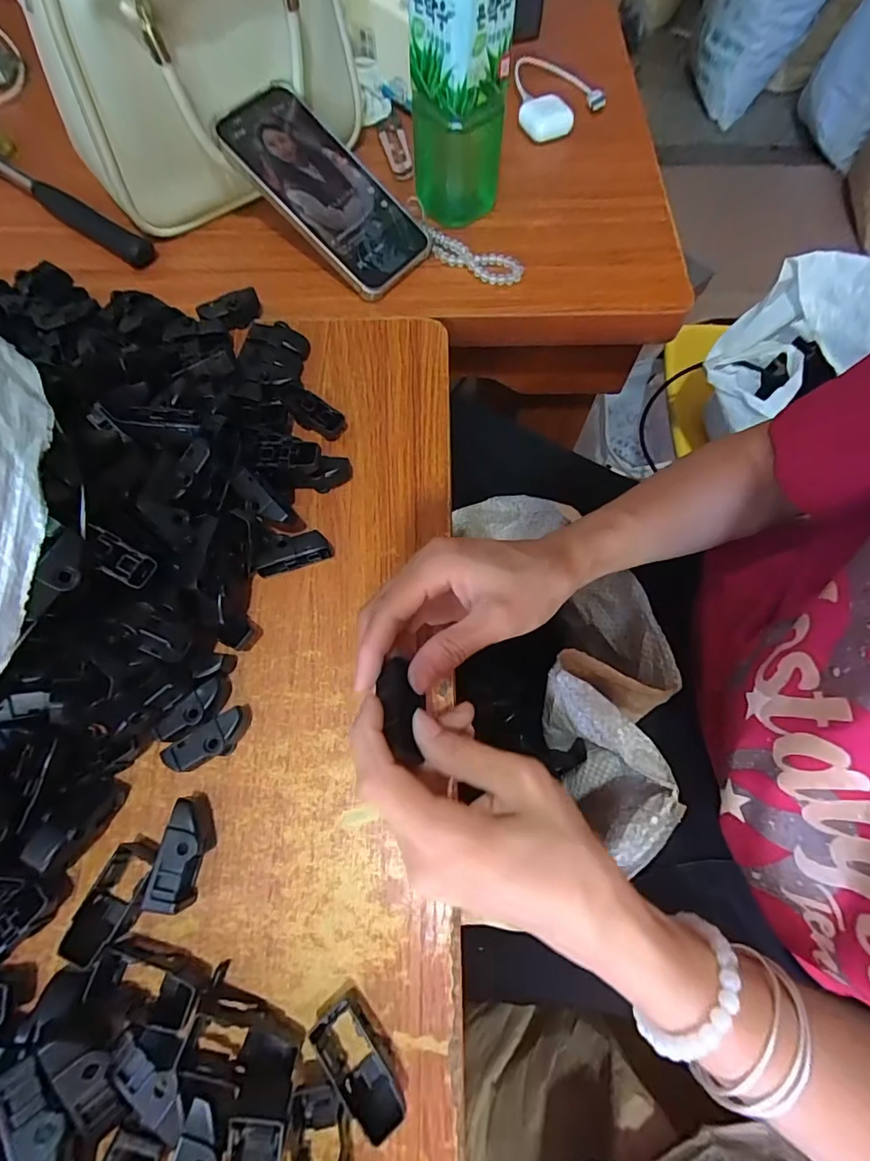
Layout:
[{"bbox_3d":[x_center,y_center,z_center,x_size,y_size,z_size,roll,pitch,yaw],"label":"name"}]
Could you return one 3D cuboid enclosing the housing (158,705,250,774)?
[{"bbox_3d":[-0.123,0.090,0.279,0.047,0.018,0.019,-33,72,-12],"label":"housing"}]

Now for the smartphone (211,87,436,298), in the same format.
[{"bbox_3d":[-0.087,-0.316,0.404,0.174,0.013,0.089,42,77,-9],"label":"smartphone"}]

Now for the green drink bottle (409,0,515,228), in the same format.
[{"bbox_3d":[0.018,-0.381,0.364,0.069,0.205,0.069,-2,69,-1],"label":"green drink bottle"}]

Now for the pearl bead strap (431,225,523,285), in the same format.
[{"bbox_3d":[0.032,-0.269,0.418,0.084,0.014,0.029,19,70,7],"label":"pearl bead strap"}]

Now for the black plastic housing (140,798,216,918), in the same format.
[{"bbox_3d":[-0.128,0.140,0.257,0.023,0.022,0.049,5,69,2],"label":"black plastic housing"}]

